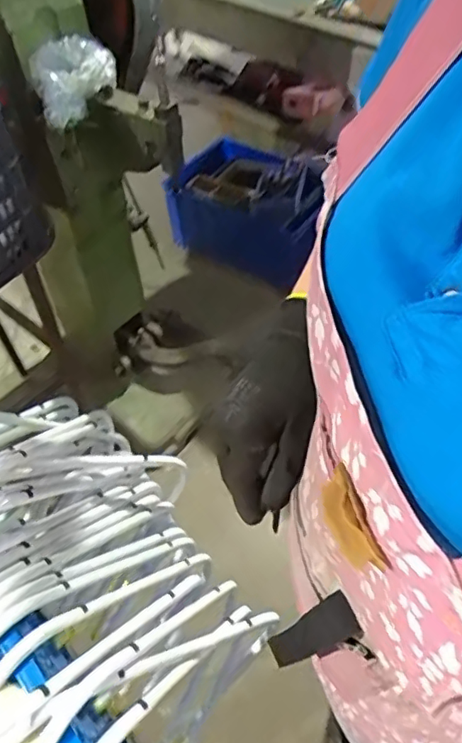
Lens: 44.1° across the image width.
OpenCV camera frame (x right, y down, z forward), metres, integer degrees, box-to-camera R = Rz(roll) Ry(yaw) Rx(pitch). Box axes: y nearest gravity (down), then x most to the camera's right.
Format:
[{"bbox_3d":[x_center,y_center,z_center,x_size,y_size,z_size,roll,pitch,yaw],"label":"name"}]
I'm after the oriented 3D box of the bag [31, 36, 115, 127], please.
[{"bbox_3d":[-0.271,-0.513,1.005,0.140,0.111,0.141,-8,51,-3],"label":"bag"}]

